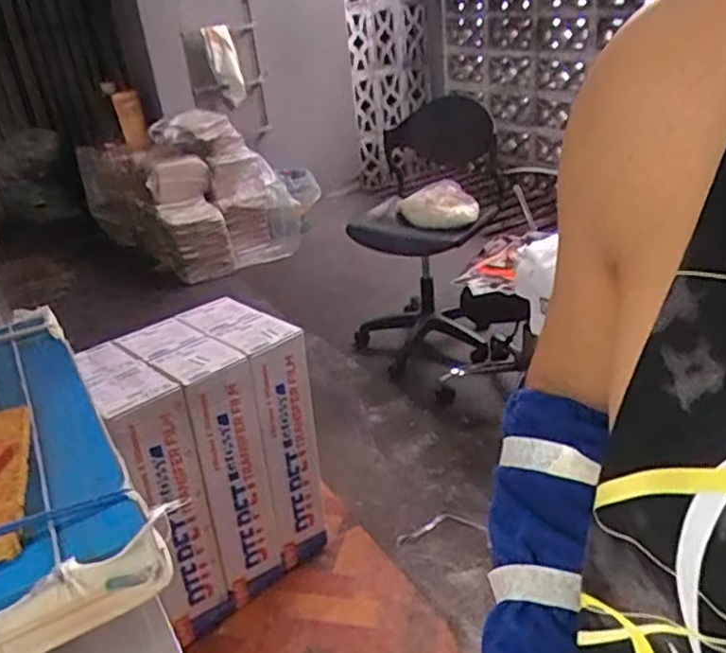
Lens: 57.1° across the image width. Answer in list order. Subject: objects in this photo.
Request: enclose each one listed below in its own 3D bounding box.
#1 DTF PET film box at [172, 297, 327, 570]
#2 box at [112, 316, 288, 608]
[{"bbox_3d":[-0.248,0.271,1.655,0.166,0.632,0.298,-24,32,-33],"label":"DTF PET film box"},{"bbox_3d":[-0.367,0.314,1.577,0.295,0.609,0.171,20,37,41],"label":"box"}]

